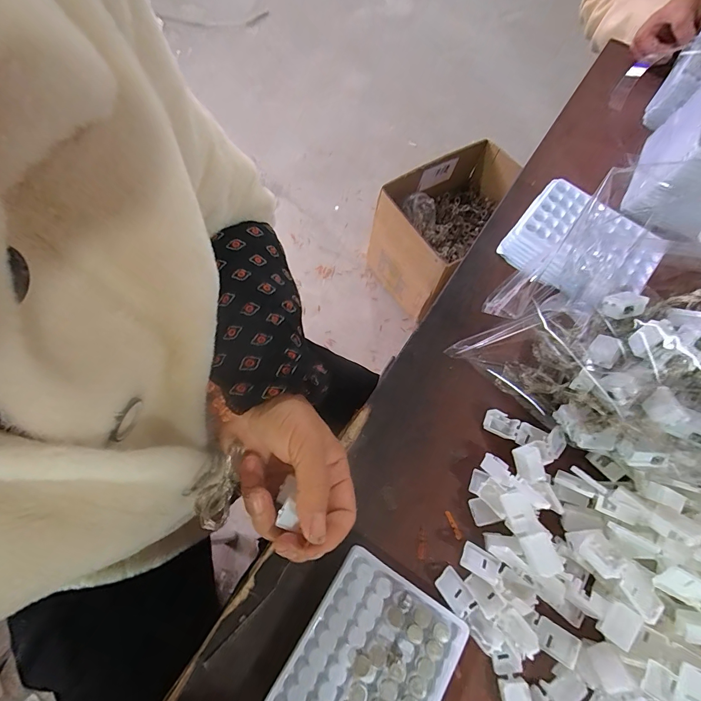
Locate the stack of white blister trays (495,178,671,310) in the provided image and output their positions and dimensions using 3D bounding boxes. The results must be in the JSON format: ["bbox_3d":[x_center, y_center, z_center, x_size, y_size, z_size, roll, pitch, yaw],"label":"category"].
[{"bbox_3d":[0.228,-0.104,0.368,0.132,0.036,0.099,35,71,10],"label":"stack of white blister trays"}]

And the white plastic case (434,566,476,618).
[{"bbox_3d":[0.077,0.178,0.274,0.019,0.004,0.027,-36,75,-15],"label":"white plastic case"}]

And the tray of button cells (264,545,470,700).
[{"bbox_3d":[0.009,0.218,0.246,0.097,0.015,0.129,32,70,9],"label":"tray of button cells"}]

